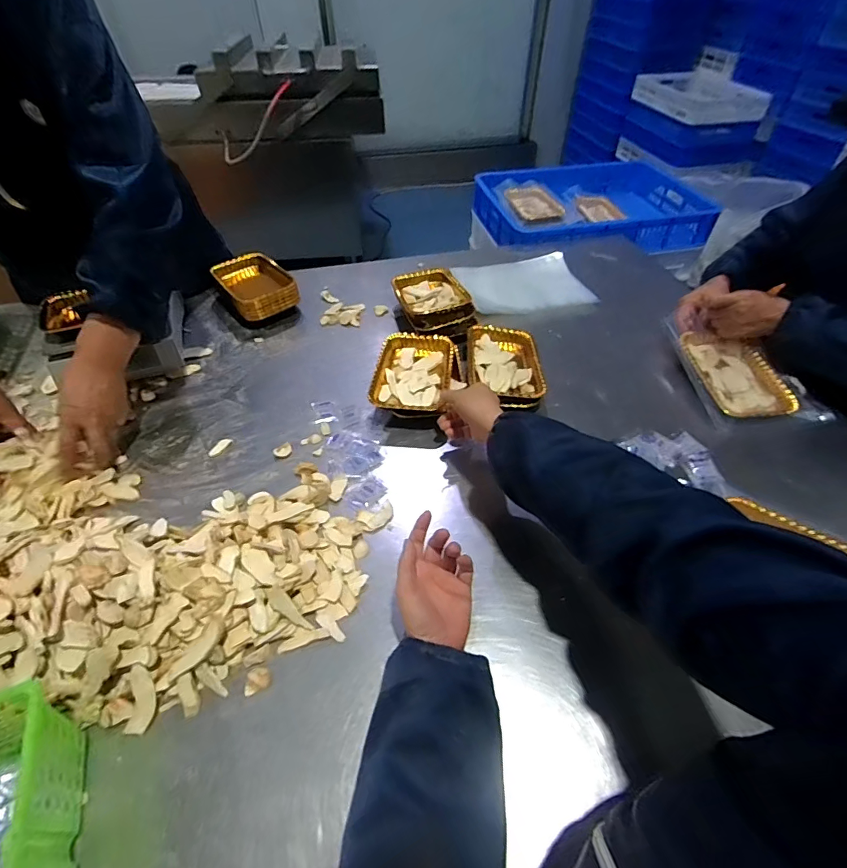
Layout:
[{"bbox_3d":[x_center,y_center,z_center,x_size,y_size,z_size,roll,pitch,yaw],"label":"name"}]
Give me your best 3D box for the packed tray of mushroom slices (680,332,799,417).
[{"bbox_3d":[0.516,-0.095,0.730,0.113,0.038,0.174,-4,49,-3],"label":"packed tray of mushroom slices"}]

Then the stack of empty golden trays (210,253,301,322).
[{"bbox_3d":[-0.347,-0.300,0.917,0.124,0.063,0.185,-31,55,-24],"label":"stack of empty golden trays"}]

